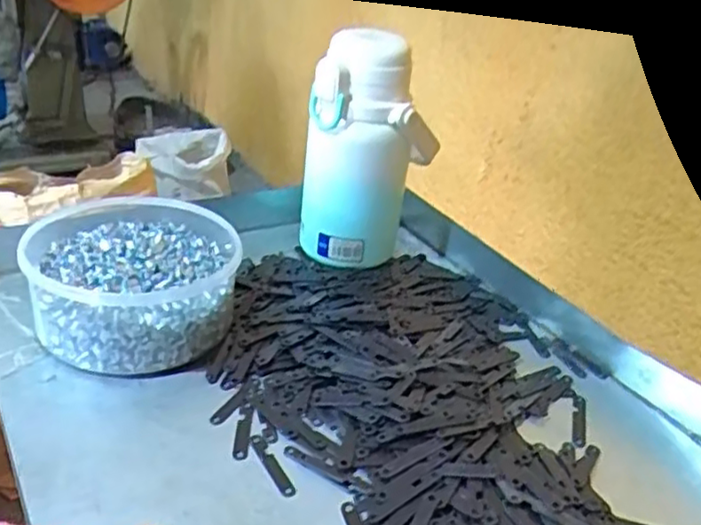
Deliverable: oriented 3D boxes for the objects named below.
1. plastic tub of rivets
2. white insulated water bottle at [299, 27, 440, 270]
[{"bbox_3d":[-0.160,0.011,0.518,0.153,0.065,0.157,4,29,-2],"label":"plastic tub of rivets"},{"bbox_3d":[0.015,-0.100,0.610,0.099,0.192,0.082,-18,37,-36],"label":"white insulated water bottle"}]

